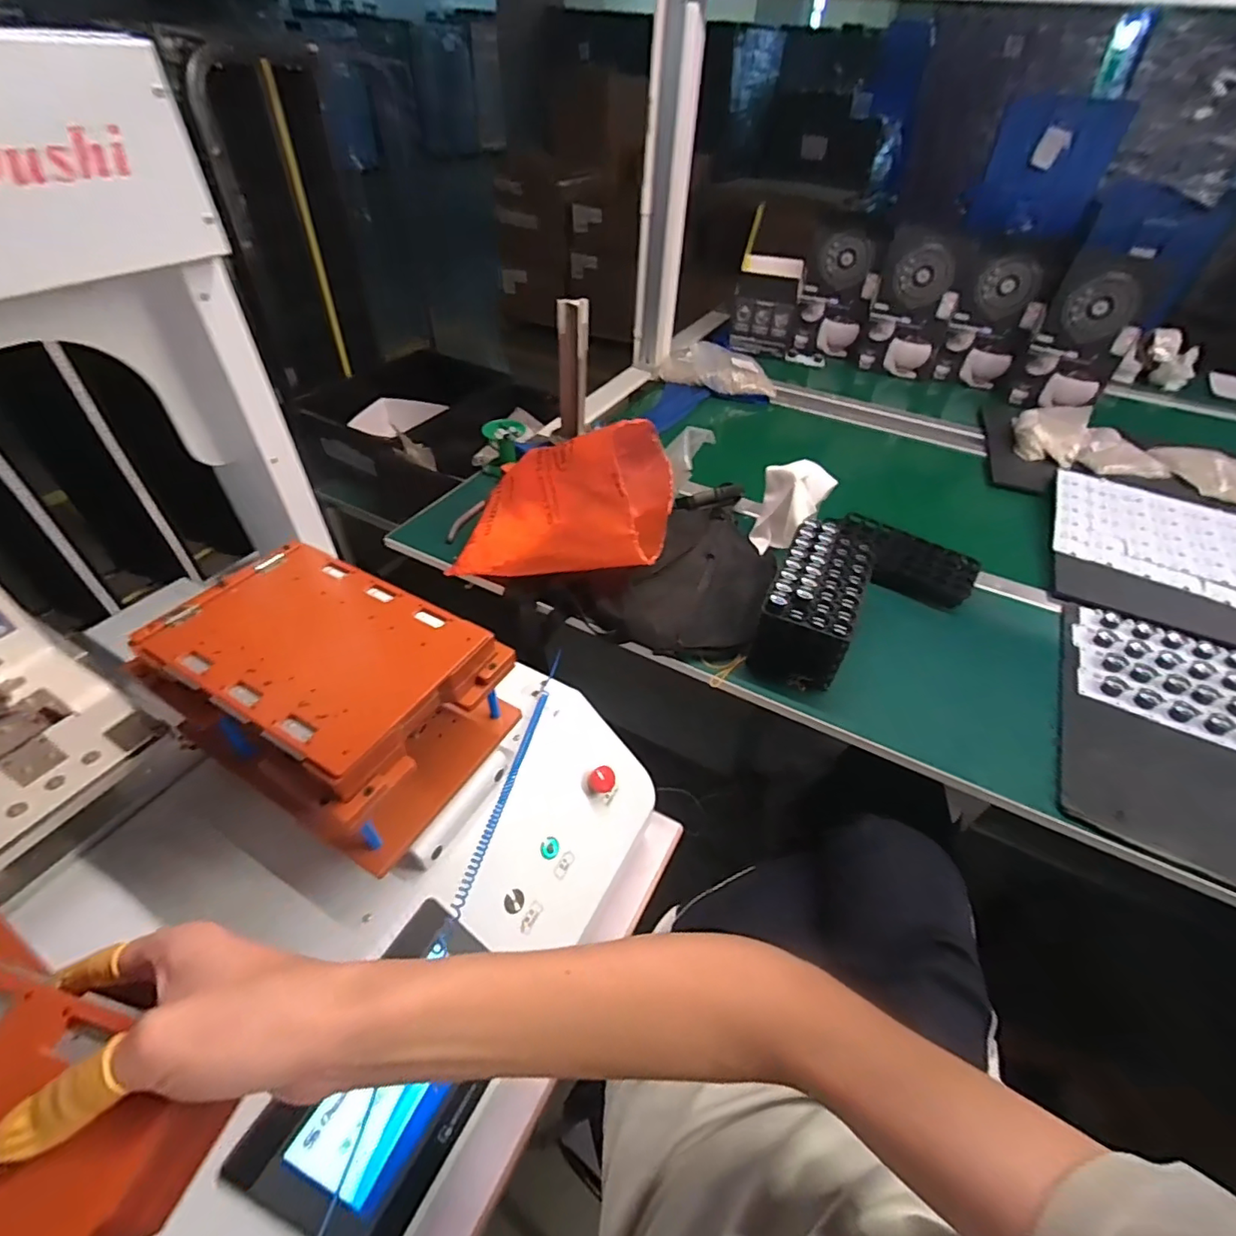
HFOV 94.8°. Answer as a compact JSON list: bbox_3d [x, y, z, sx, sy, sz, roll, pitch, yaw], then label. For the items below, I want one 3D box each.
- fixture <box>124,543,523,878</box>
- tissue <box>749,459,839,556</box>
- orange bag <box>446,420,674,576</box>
[{"bbox_3d":[-0.255,0.066,0.519,0.258,0.134,0.183,22,47,18],"label":"fixture"},{"bbox_3d":[0.241,-0.154,0.805,0.093,0.111,0.086,21,47,18],"label":"tissue"},{"bbox_3d":[-0.062,-0.164,0.751,0.268,0.169,0.200,14,45,10],"label":"orange bag"}]

